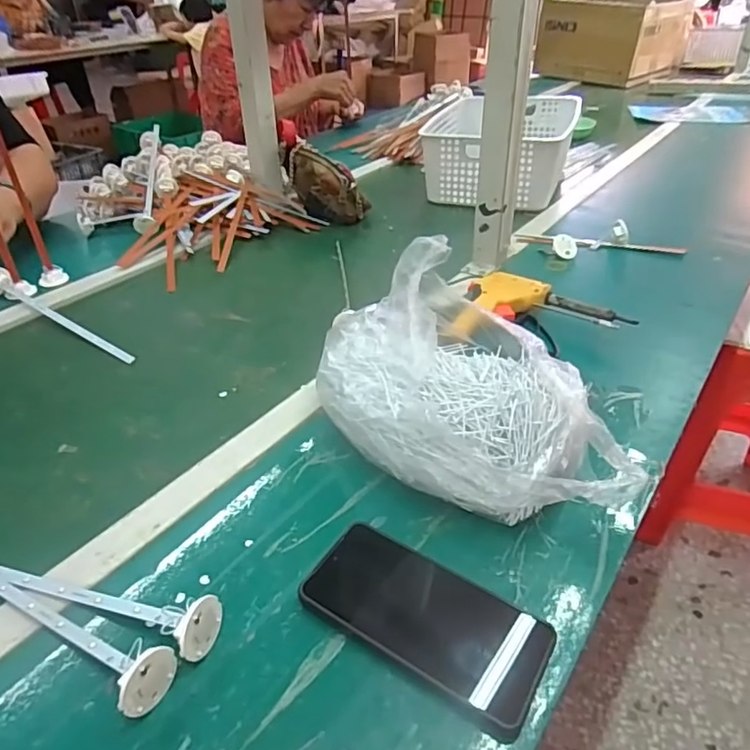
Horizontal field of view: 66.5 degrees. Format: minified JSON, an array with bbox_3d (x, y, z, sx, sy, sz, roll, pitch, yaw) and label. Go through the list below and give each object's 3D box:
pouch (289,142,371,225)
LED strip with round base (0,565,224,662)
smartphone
[{"bbox_3d":[-0.076,-0.327,0.991,0.081,0.116,0.132,-28,43,-32],"label":"pouch"},{"bbox_3d":[-0.242,0.142,0.408,0.286,0.046,0.036,11,38,15],"label":"LED strip with round base"},{"bbox_3d":[0.034,0.163,0.387,0.162,0.013,0.078,23,42,28],"label":"smartphone"}]

